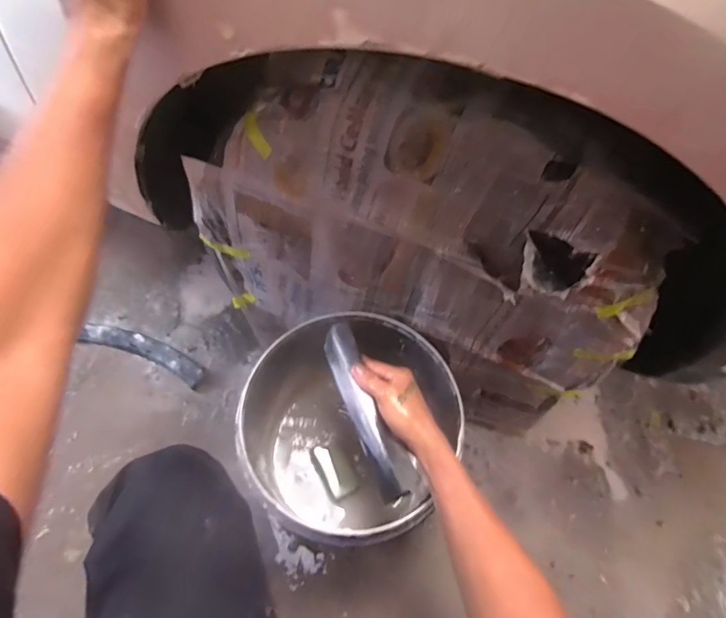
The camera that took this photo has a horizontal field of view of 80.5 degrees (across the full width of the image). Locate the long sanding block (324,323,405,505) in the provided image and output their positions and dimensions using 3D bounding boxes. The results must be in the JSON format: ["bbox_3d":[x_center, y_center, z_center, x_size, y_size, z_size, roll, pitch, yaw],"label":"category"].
[{"bbox_3d":[0.003,0.129,0.562,0.034,0.053,0.230,-3,58,-35],"label":"long sanding block"}]

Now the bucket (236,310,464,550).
[{"bbox_3d":[-0.037,0.193,0.718,0.289,0.302,0.281,2,60,-4],"label":"bucket"}]

